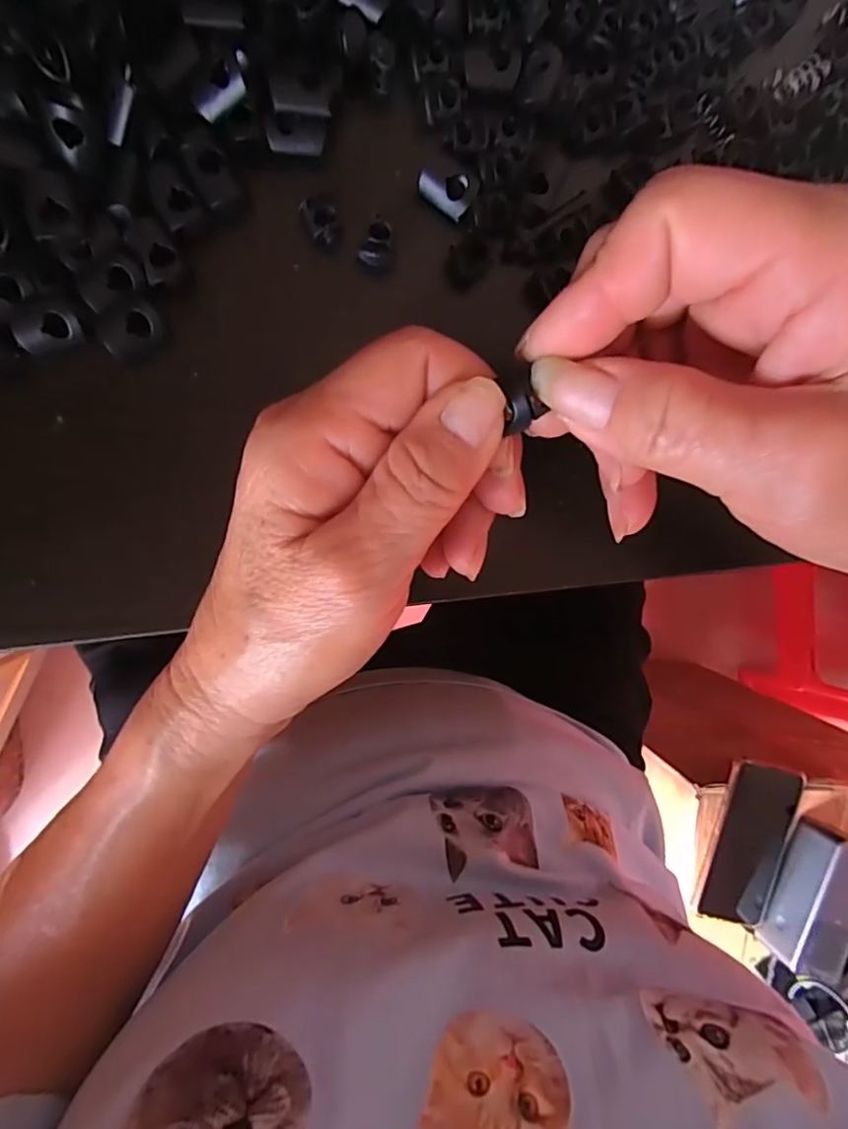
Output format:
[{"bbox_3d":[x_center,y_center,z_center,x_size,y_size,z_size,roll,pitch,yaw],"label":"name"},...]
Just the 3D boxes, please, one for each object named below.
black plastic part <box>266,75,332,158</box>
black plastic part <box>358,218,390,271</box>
[{"bbox_3d":[-0.040,-0.146,0.181,0.020,0.011,0.017,3,96,-8],"label":"black plastic part"},{"bbox_3d":[-0.017,-0.113,0.197,0.011,0.012,0.013,4,96,-8],"label":"black plastic part"}]

